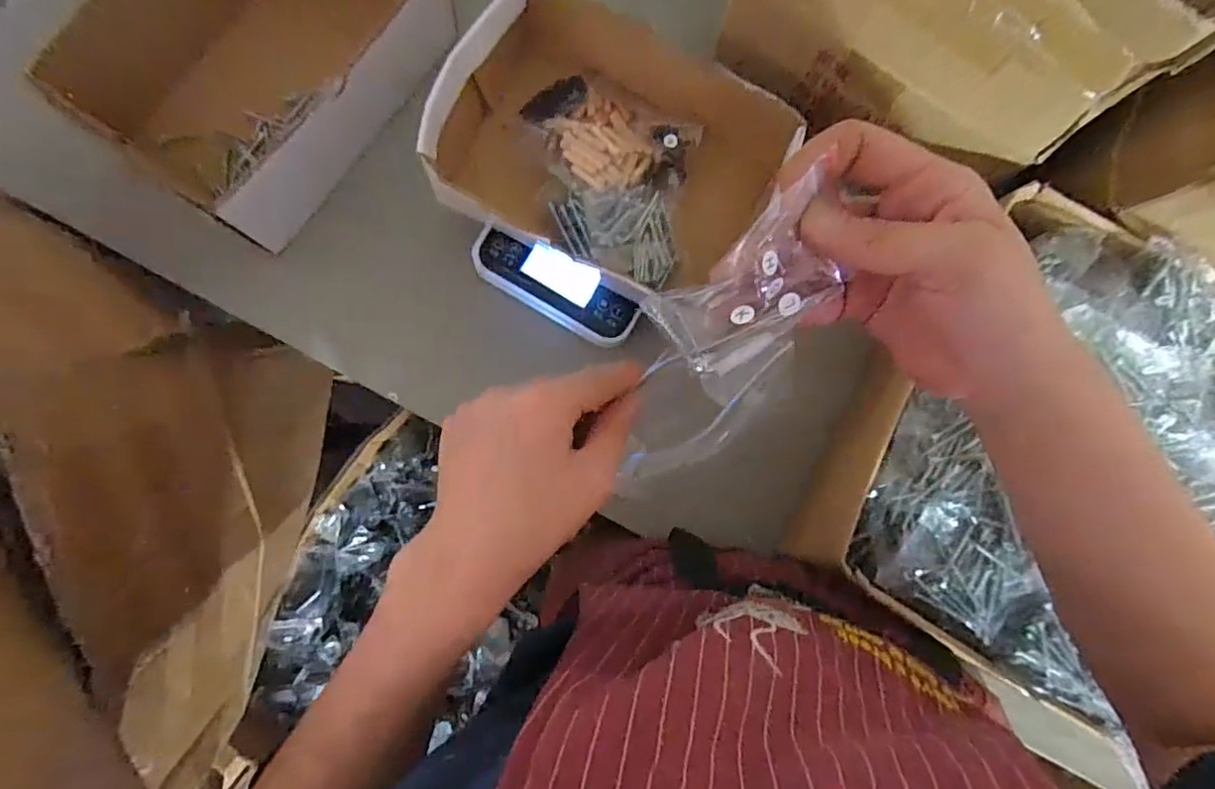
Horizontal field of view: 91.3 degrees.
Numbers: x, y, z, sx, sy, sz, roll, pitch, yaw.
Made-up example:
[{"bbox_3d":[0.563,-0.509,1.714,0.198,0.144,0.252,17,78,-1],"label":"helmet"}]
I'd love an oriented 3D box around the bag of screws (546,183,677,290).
[{"bbox_3d":[0.008,-0.119,0.454,0.084,0.020,0.077,-10,86,-4],"label":"bag of screws"}]

